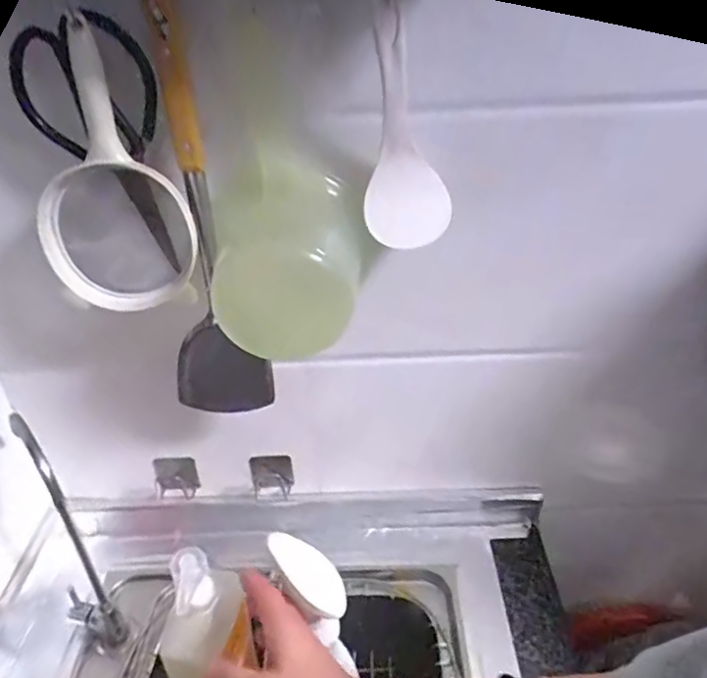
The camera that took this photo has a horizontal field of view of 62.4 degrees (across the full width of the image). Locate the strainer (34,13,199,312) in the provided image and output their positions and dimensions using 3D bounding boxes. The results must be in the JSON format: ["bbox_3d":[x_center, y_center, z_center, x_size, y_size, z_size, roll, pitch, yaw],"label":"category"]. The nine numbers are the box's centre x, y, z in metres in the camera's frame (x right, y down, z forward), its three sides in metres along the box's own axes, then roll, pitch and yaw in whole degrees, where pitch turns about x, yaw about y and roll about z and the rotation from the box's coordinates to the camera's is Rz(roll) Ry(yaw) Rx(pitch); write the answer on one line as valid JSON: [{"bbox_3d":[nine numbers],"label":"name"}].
[{"bbox_3d":[-0.194,-0.121,0.454,0.122,0.204,0.028,-4,32,-3],"label":"strainer"}]

